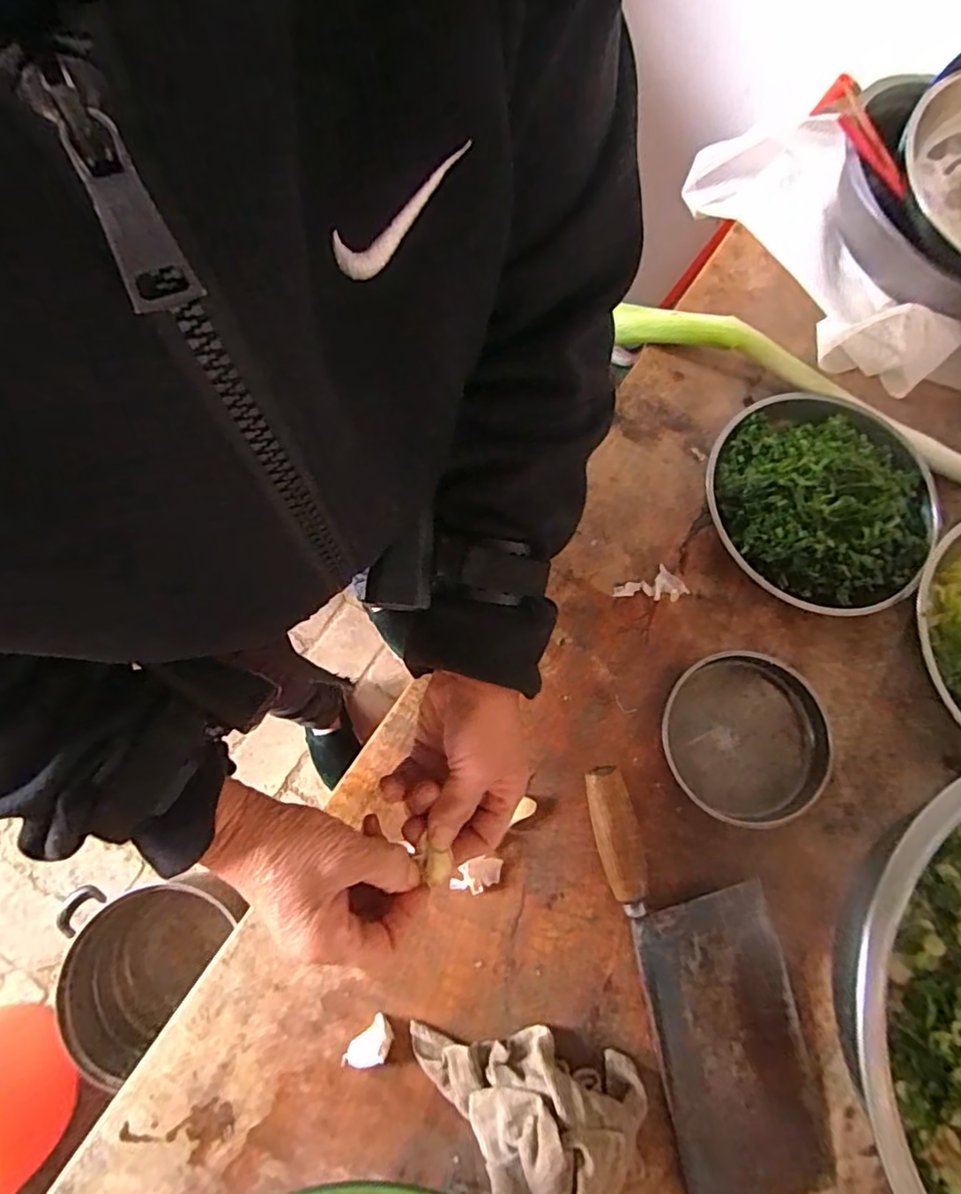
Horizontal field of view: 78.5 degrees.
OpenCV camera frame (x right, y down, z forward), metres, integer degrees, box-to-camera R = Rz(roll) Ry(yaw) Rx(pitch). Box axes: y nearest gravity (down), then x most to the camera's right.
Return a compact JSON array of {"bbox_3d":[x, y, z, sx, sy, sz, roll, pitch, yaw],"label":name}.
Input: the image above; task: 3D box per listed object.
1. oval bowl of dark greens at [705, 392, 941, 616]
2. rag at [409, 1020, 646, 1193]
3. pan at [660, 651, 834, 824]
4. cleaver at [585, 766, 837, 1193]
[{"bbox_3d":[0.295,-0.087,0.507,0.192,0.043,0.193,37,75,6],"label":"oval bowl of dark greens"},{"bbox_3d":[0.032,0.336,0.373,0.148,0.054,0.090,1,74,-4],"label":"rag"},{"bbox_3d":[0.205,0.109,0.457,0.127,0.022,0.126,1,74,-4],"label":"pan"},{"bbox_3d":[0.163,0.262,0.411,0.109,0.030,0.290,-12,76,-7],"label":"cleaver"}]

